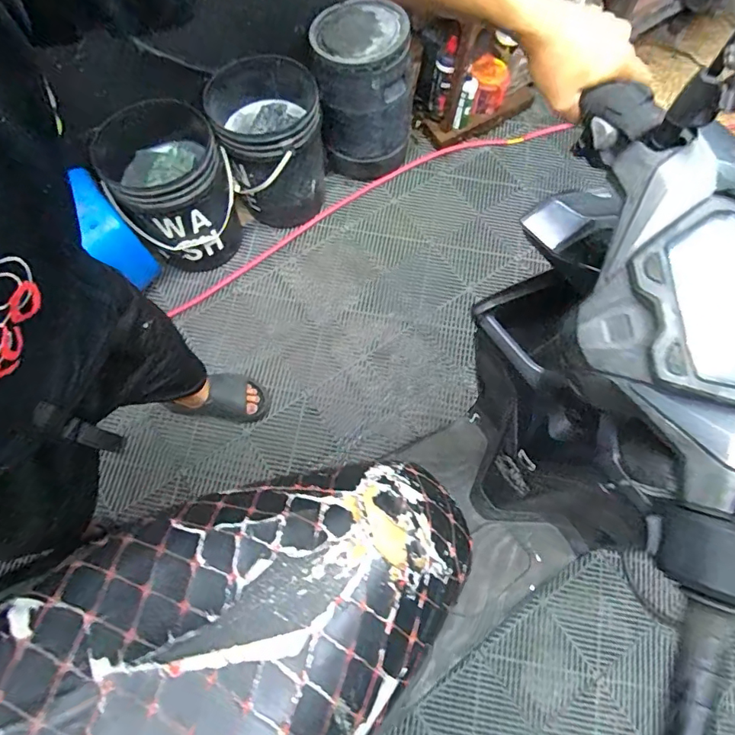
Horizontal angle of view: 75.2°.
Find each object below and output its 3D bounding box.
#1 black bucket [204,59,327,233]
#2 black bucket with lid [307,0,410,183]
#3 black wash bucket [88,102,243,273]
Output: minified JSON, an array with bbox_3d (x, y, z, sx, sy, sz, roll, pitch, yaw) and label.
[{"bbox_3d":[-0.282,-0.655,1.444,0.286,0.364,0.331,-3,71,-1],"label":"black bucket"},{"bbox_3d":[-0.020,-0.831,1.451,0.257,0.391,0.296,-8,71,-2],"label":"black bucket with lid"},{"bbox_3d":[-0.540,-0.500,1.376,0.302,0.368,0.320,0,71,0],"label":"black wash bucket"}]

